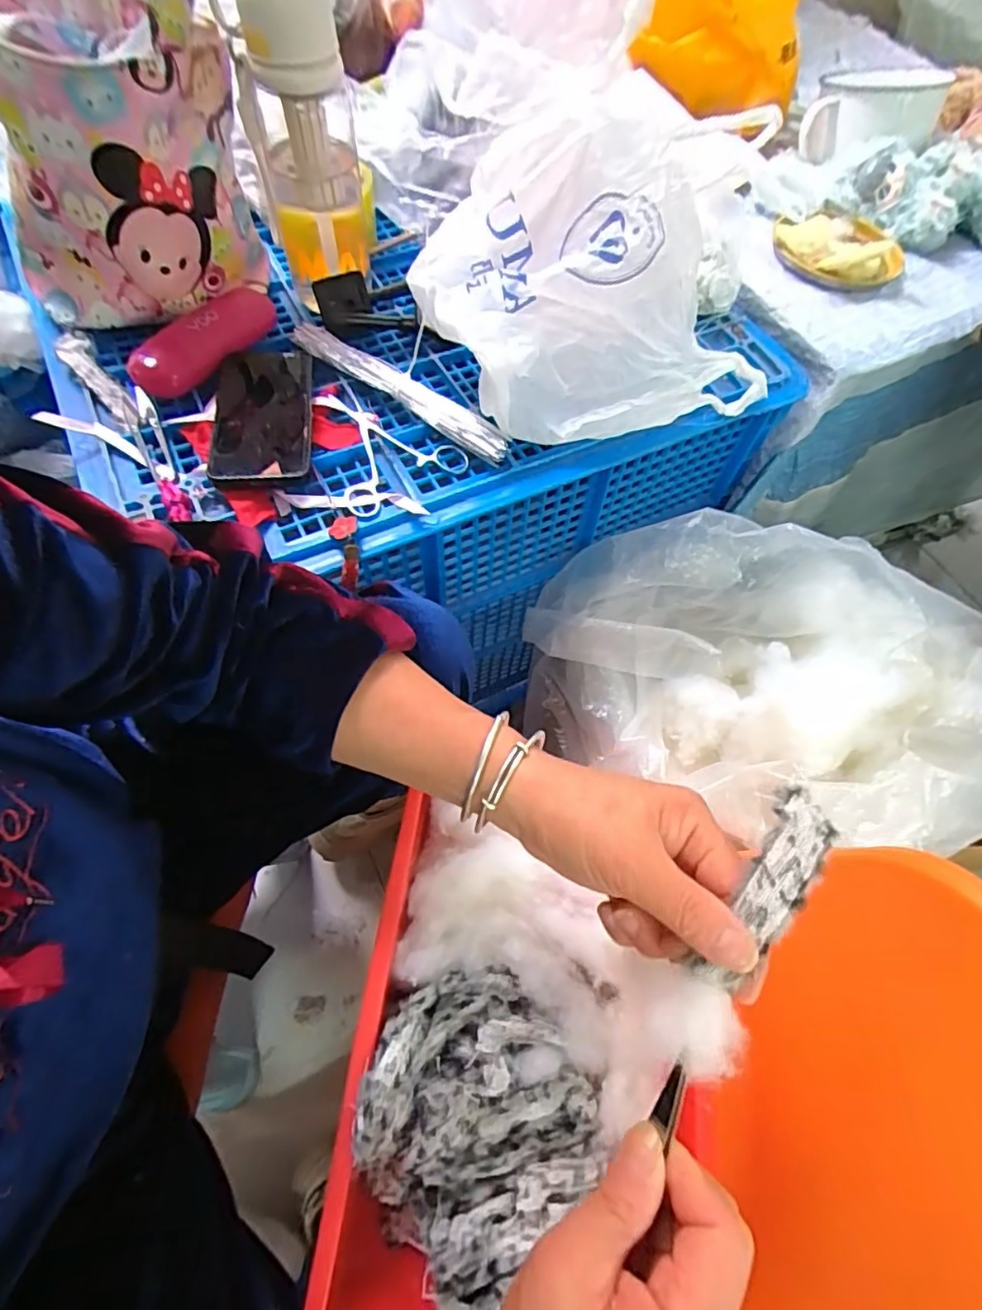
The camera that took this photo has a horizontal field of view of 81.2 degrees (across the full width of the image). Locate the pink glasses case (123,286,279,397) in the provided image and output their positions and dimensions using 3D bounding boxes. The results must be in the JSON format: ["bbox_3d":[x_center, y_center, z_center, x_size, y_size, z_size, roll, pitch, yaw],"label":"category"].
[{"bbox_3d":[-0.263,-0.293,0.528,0.055,0.032,0.160,35,67,14],"label":"pink glasses case"}]

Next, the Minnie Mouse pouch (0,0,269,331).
[{"bbox_3d":[-0.307,-0.401,0.475,0.132,0.219,0.175,30,66,11],"label":"Minnie Mouse pouch"}]

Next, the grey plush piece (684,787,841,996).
[{"bbox_3d":[0.123,0.102,0.251,0.023,0.019,0.097,36,70,14],"label":"grey plush piece"}]

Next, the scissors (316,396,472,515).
[{"bbox_3d":[-0.085,-0.186,0.505,0.109,0.017,0.134,-17,66,-11],"label":"scissors"}]

